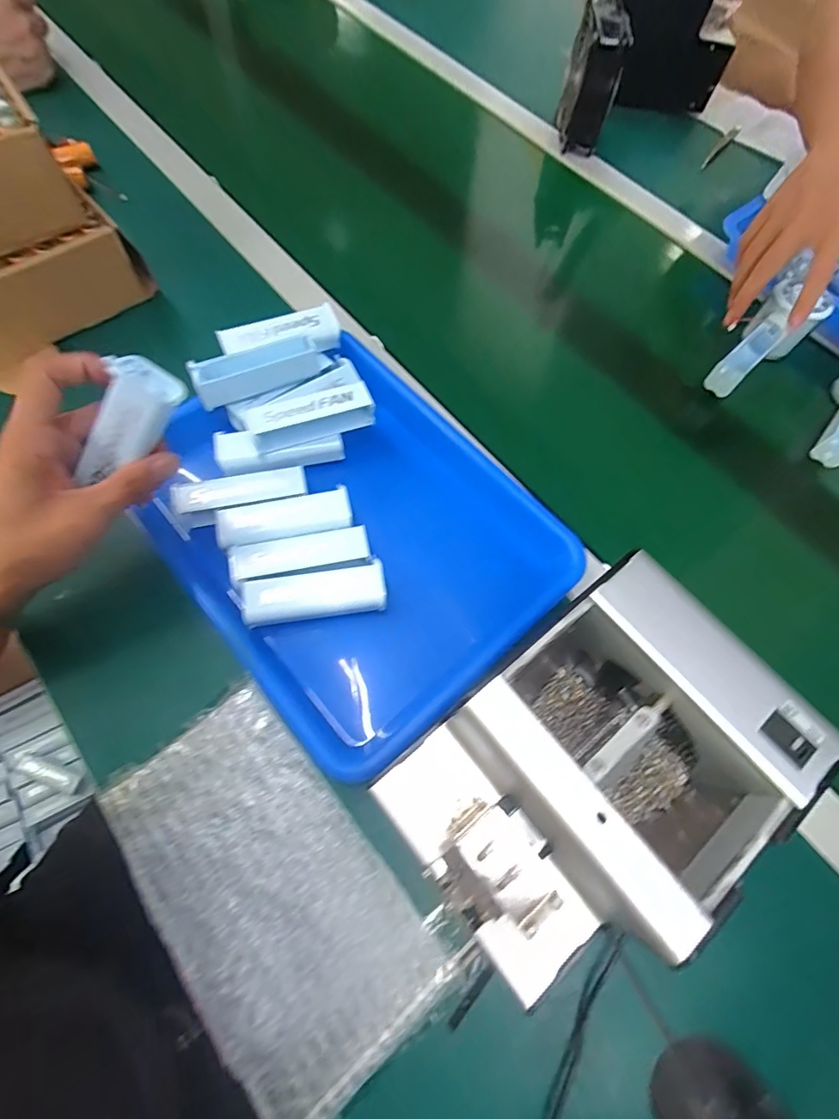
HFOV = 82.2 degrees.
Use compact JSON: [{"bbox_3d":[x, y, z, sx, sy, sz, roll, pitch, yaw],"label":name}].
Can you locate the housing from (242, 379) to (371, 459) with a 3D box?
[{"bbox_3d":[-0.089,-0.119,0.396,0.101,0.024,0.031,-22,70,-12],"label":"housing"}]

